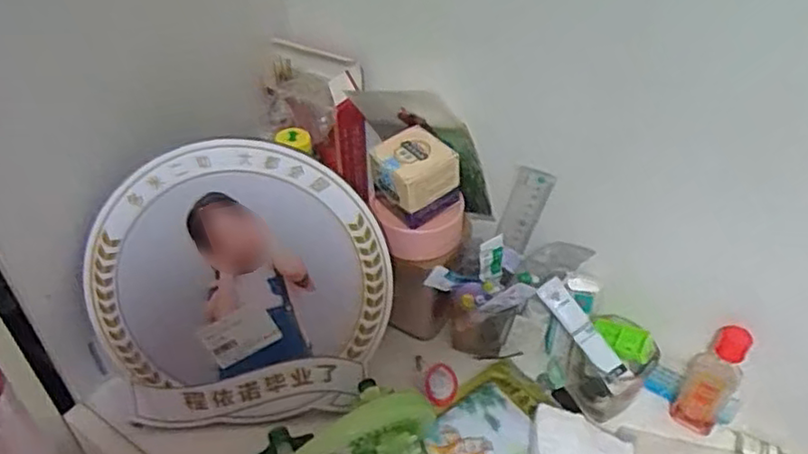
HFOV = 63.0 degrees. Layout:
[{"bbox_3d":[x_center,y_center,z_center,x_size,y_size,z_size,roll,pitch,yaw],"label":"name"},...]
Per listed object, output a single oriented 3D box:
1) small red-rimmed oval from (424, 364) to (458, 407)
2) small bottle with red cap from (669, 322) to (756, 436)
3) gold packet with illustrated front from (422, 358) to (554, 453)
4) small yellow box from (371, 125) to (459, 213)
[{"bbox_3d":[0.034,0.145,0.606,0.030,0.010,0.044,2,42,1],"label":"small red-rimmed oval"},{"bbox_3d":[0.254,0.126,0.545,0.037,0.111,0.023,32,50,29],"label":"small bottle with red cap"},{"bbox_3d":[0.074,0.182,0.561,0.139,0.004,0.105,-27,49,-27],"label":"gold packet with illustrated front"},{"bbox_3d":[0.009,-0.050,0.559,0.059,0.038,0.057,-27,49,-28],"label":"small yellow box"}]

